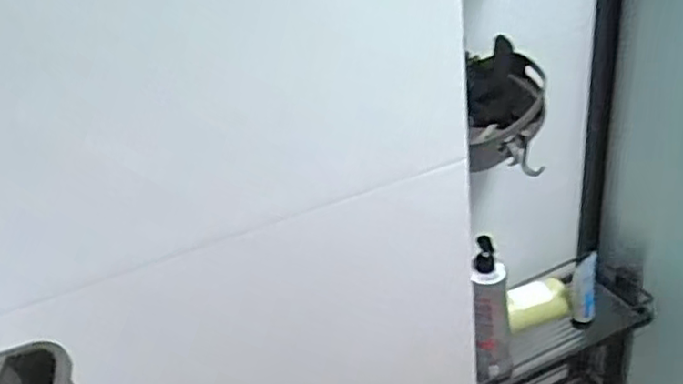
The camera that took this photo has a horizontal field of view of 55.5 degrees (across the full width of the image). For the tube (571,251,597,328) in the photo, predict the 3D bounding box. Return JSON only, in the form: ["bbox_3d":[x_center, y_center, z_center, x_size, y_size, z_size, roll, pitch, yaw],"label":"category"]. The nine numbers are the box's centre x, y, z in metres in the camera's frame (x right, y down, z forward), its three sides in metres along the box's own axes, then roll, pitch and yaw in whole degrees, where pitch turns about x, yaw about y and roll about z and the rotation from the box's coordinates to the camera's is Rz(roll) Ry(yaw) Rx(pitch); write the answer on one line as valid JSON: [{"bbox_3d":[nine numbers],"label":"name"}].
[{"bbox_3d":[0.420,0.172,1.124,0.041,0.147,0.032,6,36,22],"label":"tube"}]

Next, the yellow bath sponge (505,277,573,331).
[{"bbox_3d":[0.351,0.204,1.173,0.122,0.061,0.069,-17,34,-12],"label":"yellow bath sponge"}]

